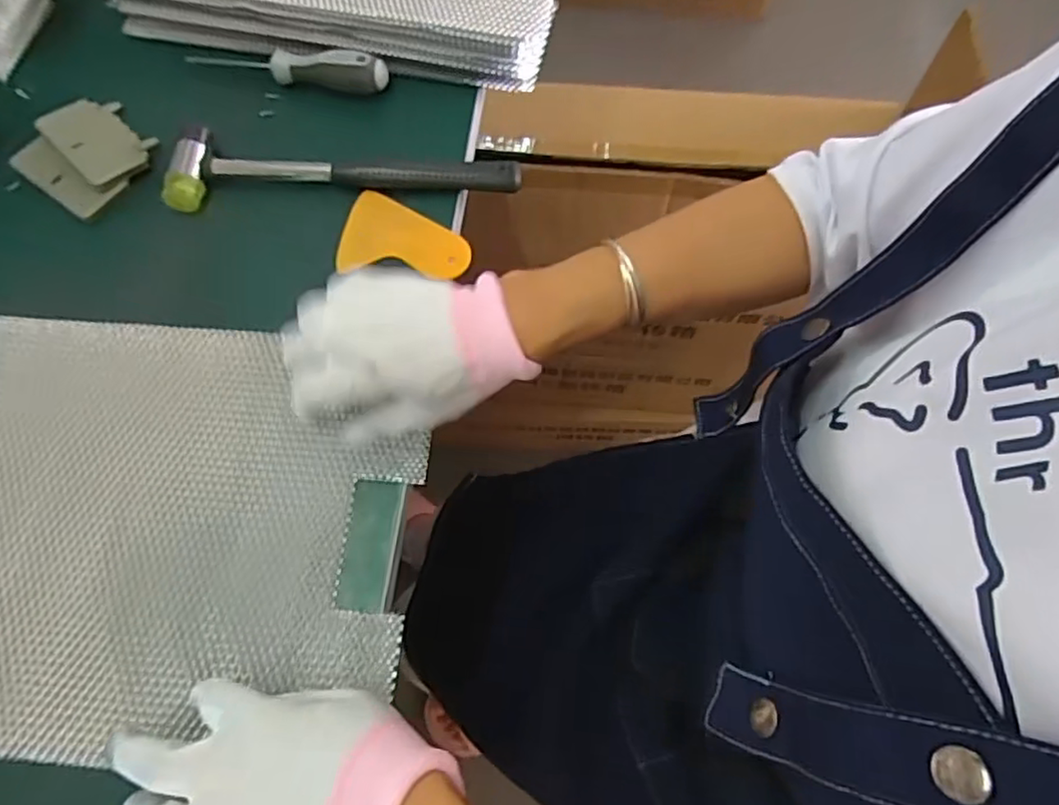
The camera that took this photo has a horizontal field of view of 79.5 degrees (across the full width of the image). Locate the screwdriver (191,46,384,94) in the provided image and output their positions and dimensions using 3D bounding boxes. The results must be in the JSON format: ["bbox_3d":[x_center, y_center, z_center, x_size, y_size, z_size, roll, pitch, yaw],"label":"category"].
[{"bbox_3d":[-0.183,-0.255,0.478,0.154,0.021,0.023,11,70,5],"label":"screwdriver"}]

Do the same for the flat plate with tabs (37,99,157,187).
[{"bbox_3d":[-0.313,-0.193,0.462,0.087,0.005,0.054,42,76,15],"label":"flat plate with tabs"}]

